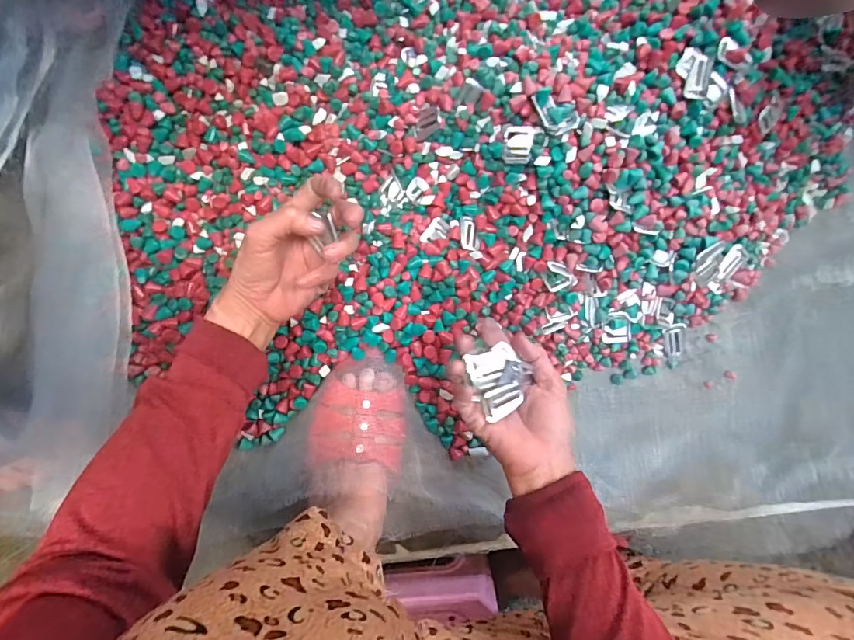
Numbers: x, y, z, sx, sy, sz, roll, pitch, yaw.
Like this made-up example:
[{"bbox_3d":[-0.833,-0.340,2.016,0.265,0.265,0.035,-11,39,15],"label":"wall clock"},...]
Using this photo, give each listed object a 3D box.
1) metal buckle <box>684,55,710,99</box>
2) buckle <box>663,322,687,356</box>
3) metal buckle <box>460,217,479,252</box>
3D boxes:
[{"bbox_3d":[0.268,-0.241,0.431,0.020,0.008,0.041,10,89,-5],"label":"metal buckle"},{"bbox_3d":[0.297,0.024,0.515,0.027,0.007,0.038,-13,91,-5],"label":"buckle"},{"bbox_3d":[0.045,-0.095,0.477,0.017,0.005,0.039,-5,80,-5],"label":"metal buckle"}]

